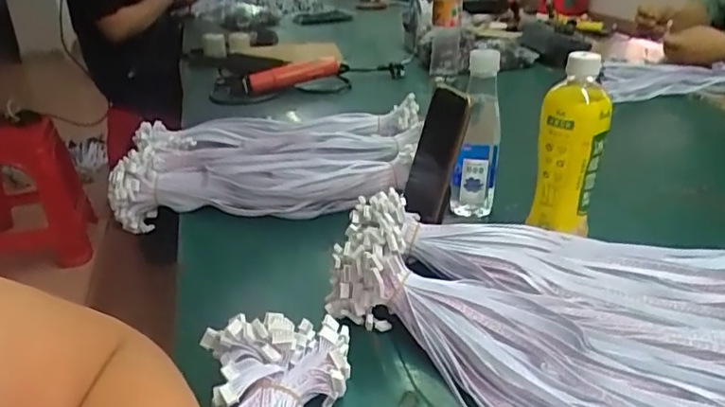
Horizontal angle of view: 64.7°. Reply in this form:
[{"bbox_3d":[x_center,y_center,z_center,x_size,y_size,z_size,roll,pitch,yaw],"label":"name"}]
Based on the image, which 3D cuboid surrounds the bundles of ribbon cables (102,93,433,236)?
[{"bbox_3d":[-0.129,-0.069,0.844,0.413,0.085,0.298,-2,25,-4],"label":"bundles of ribbon cables"}]

